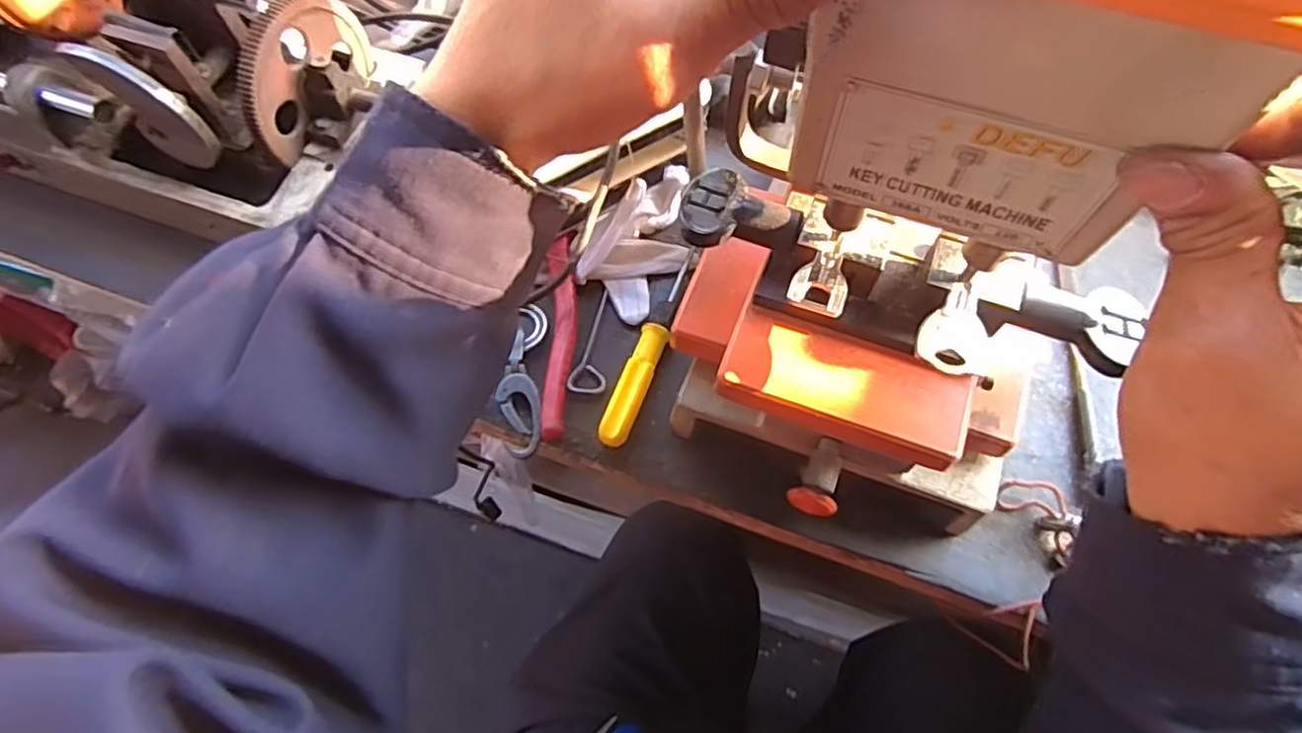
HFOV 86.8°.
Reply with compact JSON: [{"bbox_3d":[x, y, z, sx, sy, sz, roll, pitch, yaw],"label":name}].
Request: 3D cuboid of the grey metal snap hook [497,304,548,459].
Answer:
[{"bbox_3d":[-0.069,0.006,0.371,0.023,0.011,0.084,-4,69,0],"label":"grey metal snap hook"}]

